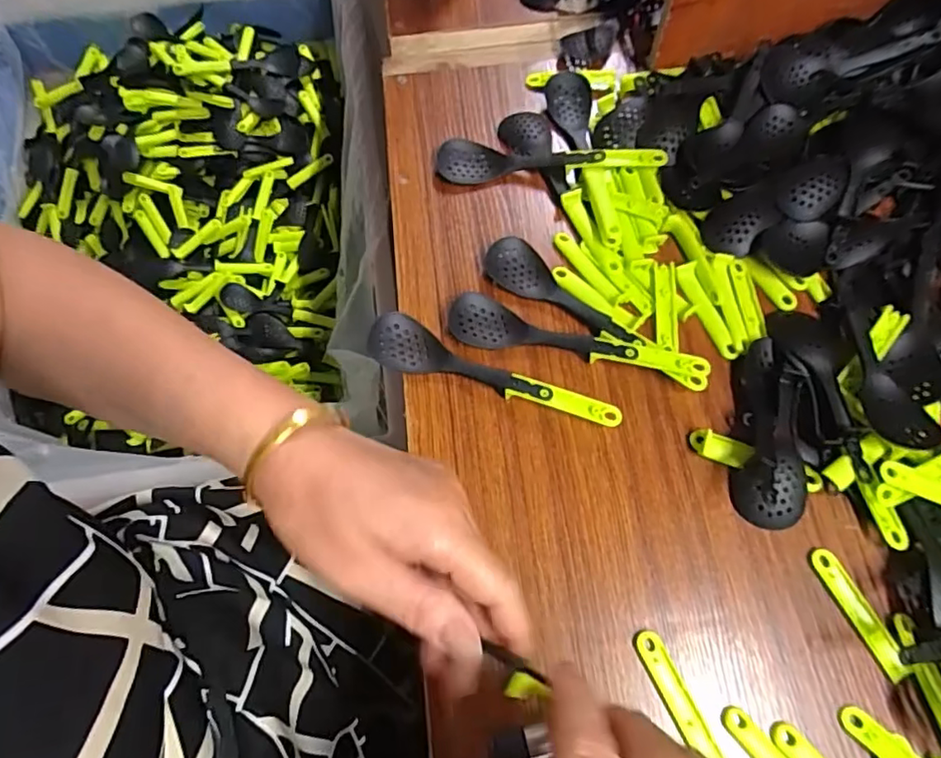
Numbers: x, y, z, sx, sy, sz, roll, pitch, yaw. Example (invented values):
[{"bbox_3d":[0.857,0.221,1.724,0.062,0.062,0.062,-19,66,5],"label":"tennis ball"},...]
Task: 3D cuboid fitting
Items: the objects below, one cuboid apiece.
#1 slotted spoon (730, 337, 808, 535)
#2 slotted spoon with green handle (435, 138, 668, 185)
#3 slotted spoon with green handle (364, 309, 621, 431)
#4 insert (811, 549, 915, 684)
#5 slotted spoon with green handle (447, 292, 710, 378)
[{"bbox_3d":[0.193,0.029,0.370,0.040,0.030,0.124,7,68,4],"label":"slotted spoon"},{"bbox_3d":[0.062,-0.180,0.464,0.176,0.024,0.036,-1,68,1],"label":"slotted spoon with green handle"},{"bbox_3d":[0.014,-0.001,0.393,0.173,0.015,0.037,22,70,10],"label":"slotted spoon with green handle"},{"bbox_3d":[0.230,0.138,0.341,0.014,0.005,0.076,-24,70,-8],"label":"insert"},{"bbox_3d":[0.072,-0.032,0.403,0.174,0.020,0.038,11,69,5],"label":"slotted spoon with green handle"}]

